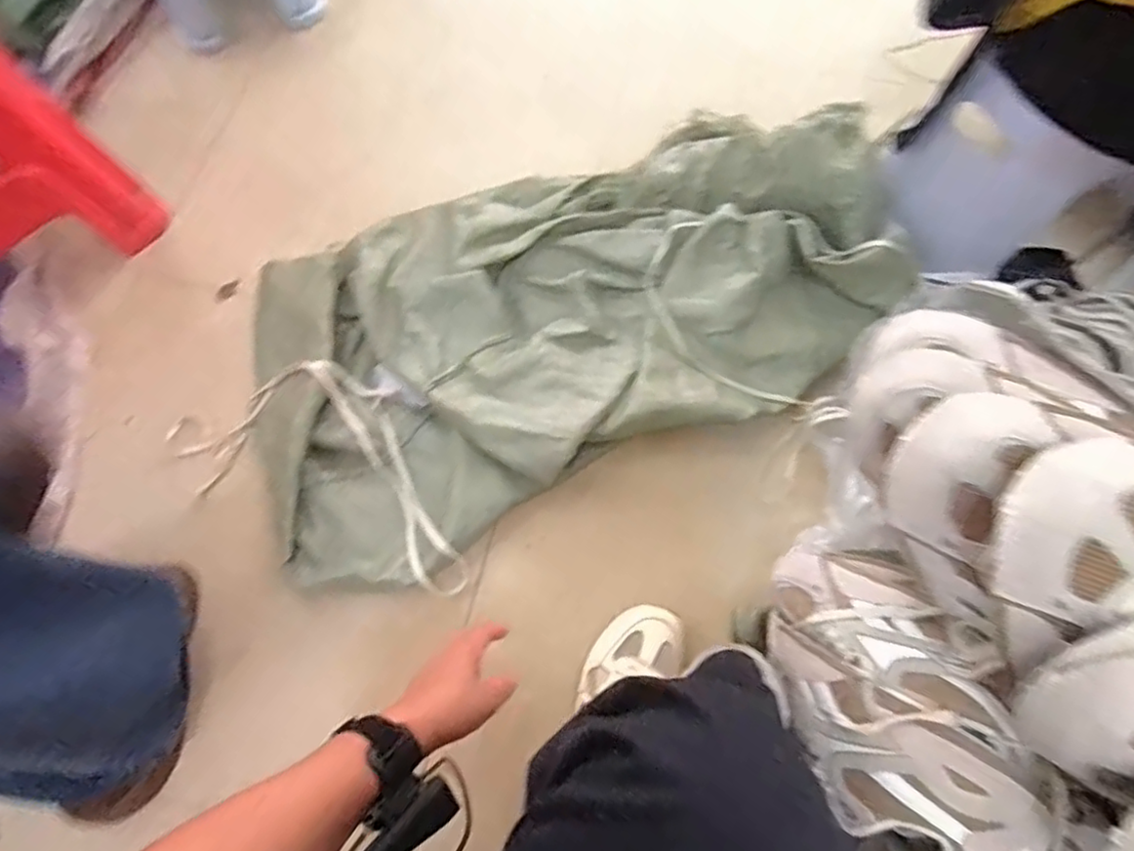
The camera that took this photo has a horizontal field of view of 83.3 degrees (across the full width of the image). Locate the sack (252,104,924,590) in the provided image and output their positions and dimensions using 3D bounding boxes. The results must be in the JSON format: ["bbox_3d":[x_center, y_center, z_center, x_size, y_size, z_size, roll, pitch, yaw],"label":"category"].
[{"bbox_3d":[0.013,-0.151,0.808,0.864,0.084,0.443,-25,71,-7],"label":"sack"}]

